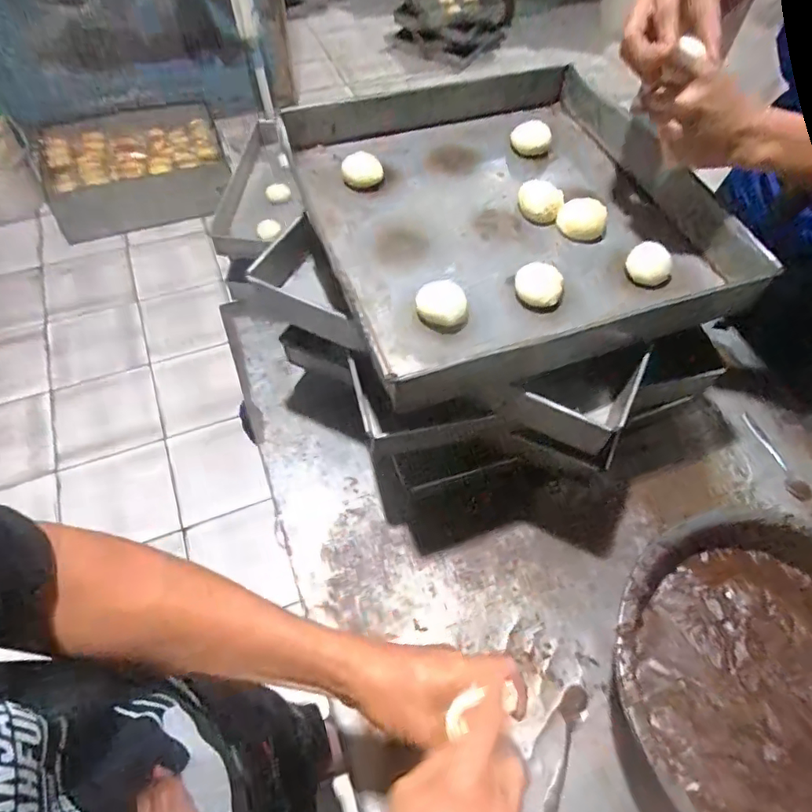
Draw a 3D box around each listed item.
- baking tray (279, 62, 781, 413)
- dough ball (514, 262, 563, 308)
[{"bbox_3d":[0.109,-0.248,0.670,0.463,0.085,0.504,-16,59,-12],"label":"baking tray"},{"bbox_3d":[0.148,-0.137,0.589,0.052,0.032,0.044,19,58,10],"label":"dough ball"}]

